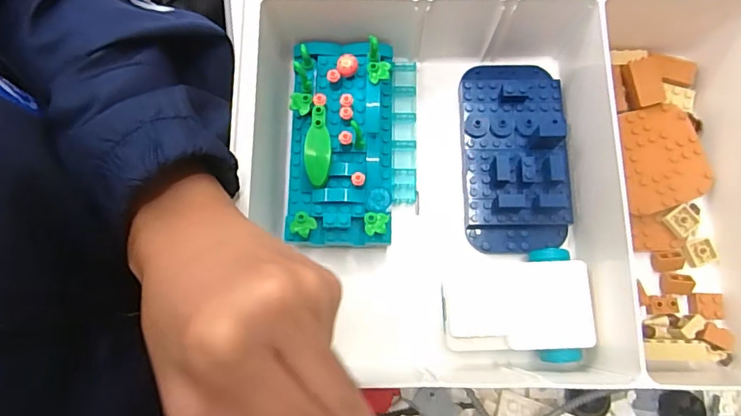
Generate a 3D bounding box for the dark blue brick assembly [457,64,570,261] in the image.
[{"bbox_3d":[0.090,-0.035,0.316,0.062,0.029,0.124,-1,77,0],"label":"dark blue brick assembly"}]

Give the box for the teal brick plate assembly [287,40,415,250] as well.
[{"bbox_3d":[-0.010,-0.041,0.313,0.078,0.038,0.128,2,77,1],"label":"teal brick plate assembly"}]

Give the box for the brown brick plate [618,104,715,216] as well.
[{"bbox_3d":[0.182,-0.031,0.312,0.052,0.010,0.063,-7,77,-1],"label":"brown brick plate"}]

